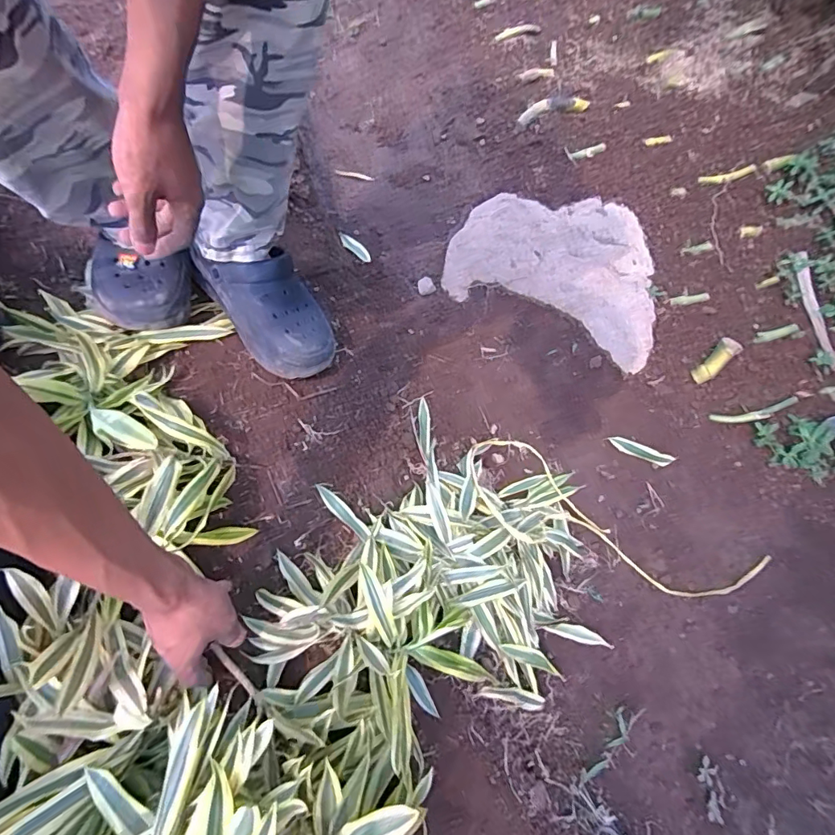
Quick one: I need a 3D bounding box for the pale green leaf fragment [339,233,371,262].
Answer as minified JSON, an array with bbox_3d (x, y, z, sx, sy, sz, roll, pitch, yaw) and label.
[{"bbox_3d":[-0.128,-0.339,0.938,0.024,0.009,0.103,-38,63,-12],"label":"pale green leaf fragment"}]

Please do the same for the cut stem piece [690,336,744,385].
[{"bbox_3d":[0.511,-0.096,0.809,0.033,0.028,0.088,42,109,13],"label":"cut stem piece"}]

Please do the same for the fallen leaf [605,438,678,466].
[{"bbox_3d":[0.366,0.055,0.773,0.106,0.011,0.020,21,68,2],"label":"fallen leaf"}]

